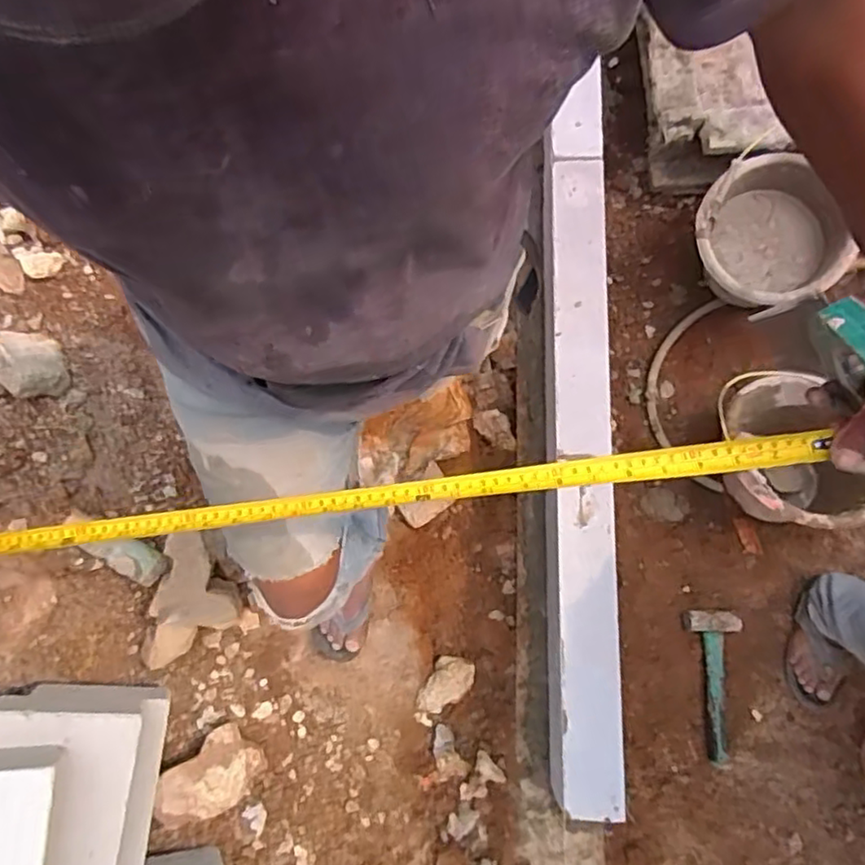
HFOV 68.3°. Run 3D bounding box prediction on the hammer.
[{"bbox_3d":[0.564,0.494,1.245,0.106,0.052,0.297,-5,79,3],"label":"hammer"}]

